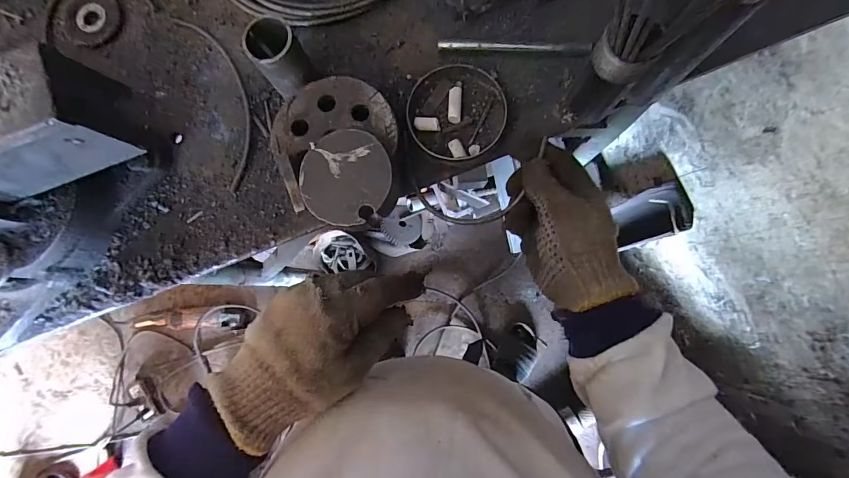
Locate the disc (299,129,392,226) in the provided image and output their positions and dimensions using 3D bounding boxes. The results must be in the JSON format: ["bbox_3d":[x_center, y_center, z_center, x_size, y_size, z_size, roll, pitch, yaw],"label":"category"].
[{"bbox_3d":[-0.060,-0.047,0.300,0.067,0.004,0.070,0,84,4],"label":"disc"}]

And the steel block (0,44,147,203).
[{"bbox_3d":[-0.296,-0.082,0.296,0.113,0.072,0.067,-20,83,1],"label":"steel block"}]

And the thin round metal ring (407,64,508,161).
[{"bbox_3d":[0.031,-0.118,0.371,0.089,0.014,0.088,0,84,4],"label":"thin round metal ring"}]

